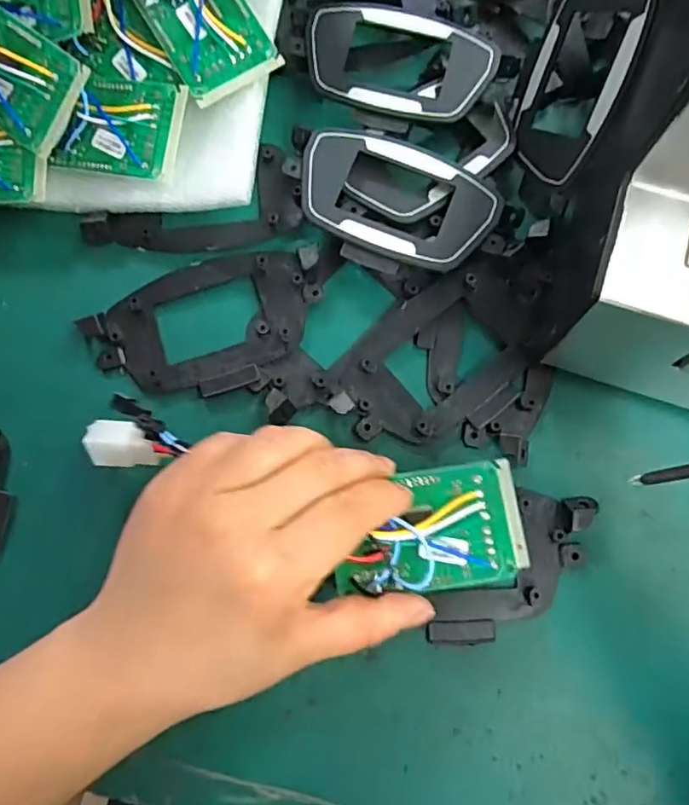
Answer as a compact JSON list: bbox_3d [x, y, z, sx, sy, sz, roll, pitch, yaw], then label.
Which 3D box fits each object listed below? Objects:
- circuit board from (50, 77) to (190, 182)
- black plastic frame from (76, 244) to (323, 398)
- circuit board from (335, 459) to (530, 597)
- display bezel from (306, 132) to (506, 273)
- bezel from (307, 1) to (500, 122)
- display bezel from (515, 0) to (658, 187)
[{"bbox_3d":[-0.114,-0.142,0.298,0.063,0.011,0.048,12,78,4],"label":"circuit board"},{"bbox_3d":[-0.068,-0.040,0.294,0.118,0.011,0.067,-19,78,-3],"label":"black plastic frame"},{"bbox_3d":[0.036,0.053,0.244,0.078,0.015,0.049,-8,78,0],"label":"circuit board"},{"bbox_3d":[0.025,-0.103,0.301,0.101,0.013,0.063,25,80,6],"label":"display bezel"},{"bbox_3d":[0.029,-0.186,0.316,0.102,0.007,0.064,18,79,5],"label":"bezel"},{"bbox_3d":[0.114,-0.161,0.287,0.009,0.065,0.099,2,112,-31],"label":"display bezel"}]

